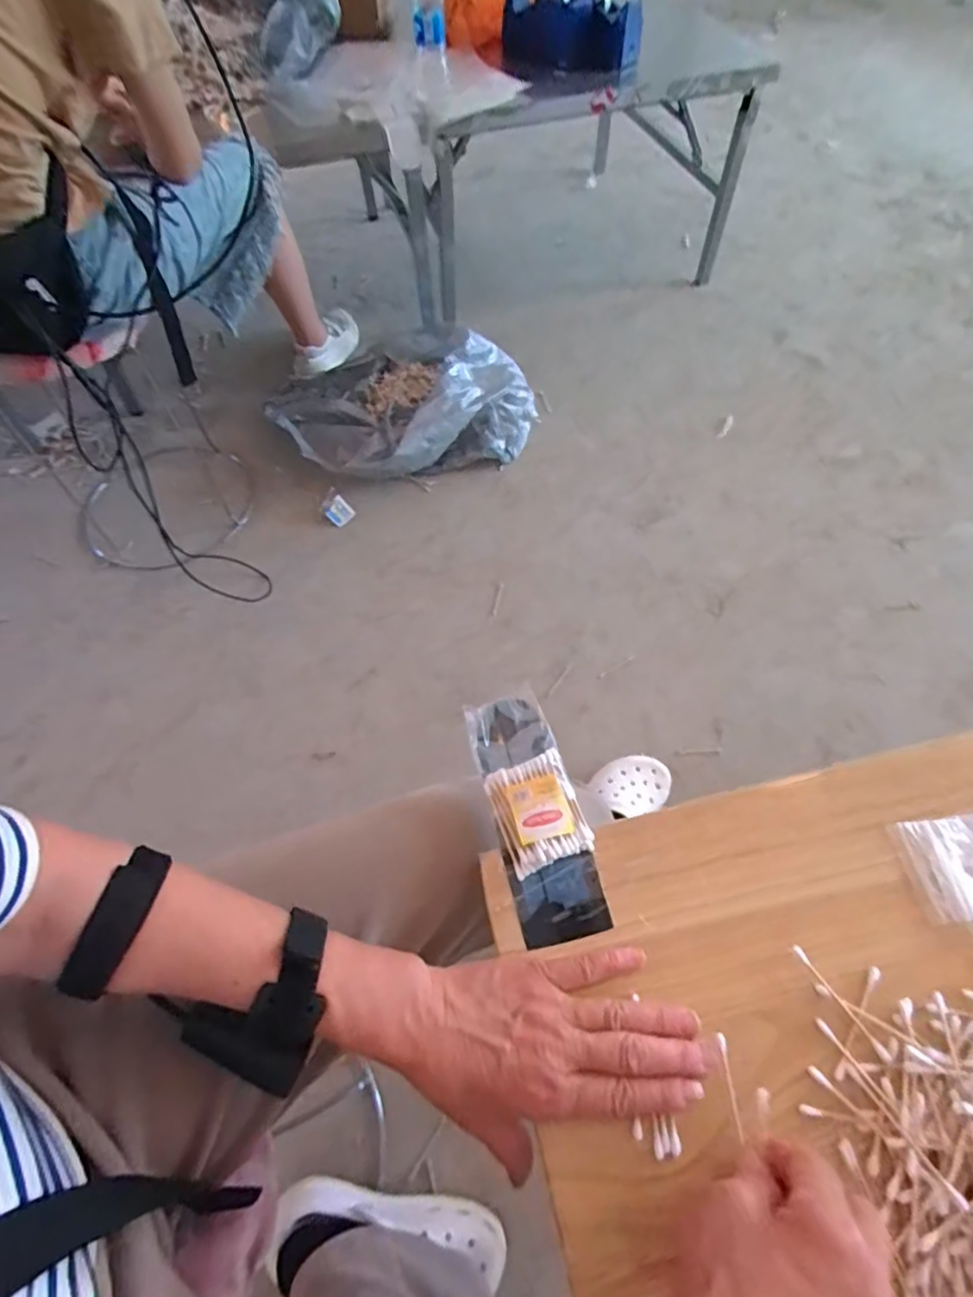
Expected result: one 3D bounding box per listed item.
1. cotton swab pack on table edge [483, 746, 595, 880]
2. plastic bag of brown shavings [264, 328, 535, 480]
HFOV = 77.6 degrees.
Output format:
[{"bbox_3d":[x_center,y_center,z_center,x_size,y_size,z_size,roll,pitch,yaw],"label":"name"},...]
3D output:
[{"bbox_3d":[0.037,0.118,0.439,0.059,0.021,0.075,-17,61,-8],"label":"cotton swab pack on table edge"},{"bbox_3d":[-0.188,-0.534,1.352,0.583,0.158,0.355,-8,60,-3],"label":"plastic bag of brown shavings"}]

